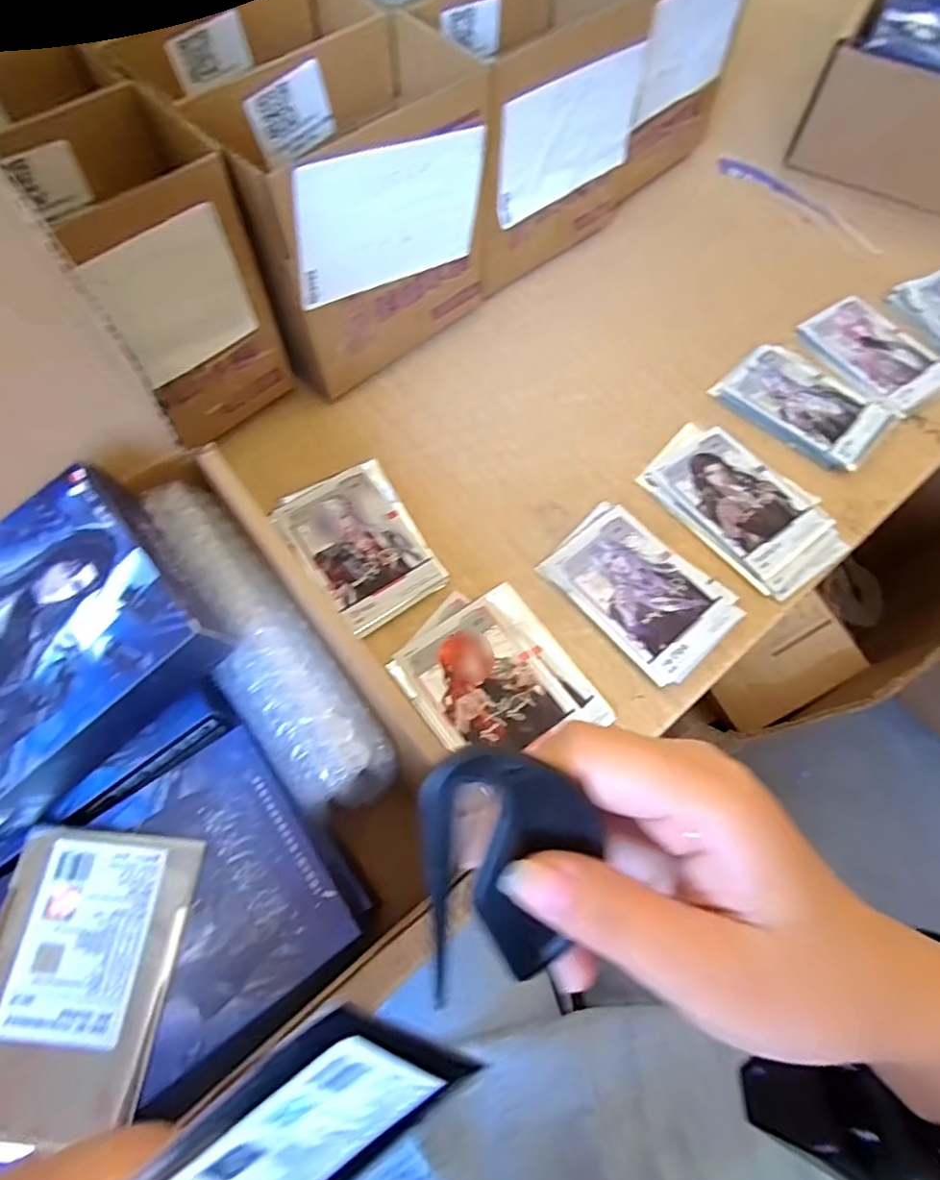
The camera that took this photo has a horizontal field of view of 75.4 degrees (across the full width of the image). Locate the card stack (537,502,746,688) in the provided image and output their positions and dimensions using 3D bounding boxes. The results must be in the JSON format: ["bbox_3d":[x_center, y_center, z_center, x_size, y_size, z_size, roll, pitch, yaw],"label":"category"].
[{"bbox_3d":[0.102,0.000,0.368,0.074,0.006,0.107,-41,72,-19],"label":"card stack"}]

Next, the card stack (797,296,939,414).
[{"bbox_3d":[0.305,-0.179,0.456,0.075,0.006,0.105,-30,69,-15],"label":"card stack"}]

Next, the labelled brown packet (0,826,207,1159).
[{"bbox_3d":[-0.147,0.145,0.226,0.070,0.009,0.102,6,64,1],"label":"labelled brown packet"}]

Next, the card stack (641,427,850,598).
[{"bbox_3d":[0.177,-0.058,0.395,0.083,0.005,0.125,-34,70,-17],"label":"card stack"}]

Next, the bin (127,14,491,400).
[{"bbox_3d":[-0.072,-0.235,0.385,0.151,0.139,0.101,-38,71,-18],"label":"bin"}]

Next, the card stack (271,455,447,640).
[{"bbox_3d":[-0.066,-0.030,0.374,0.073,0.008,0.105,-33,70,-16],"label":"card stack"}]

